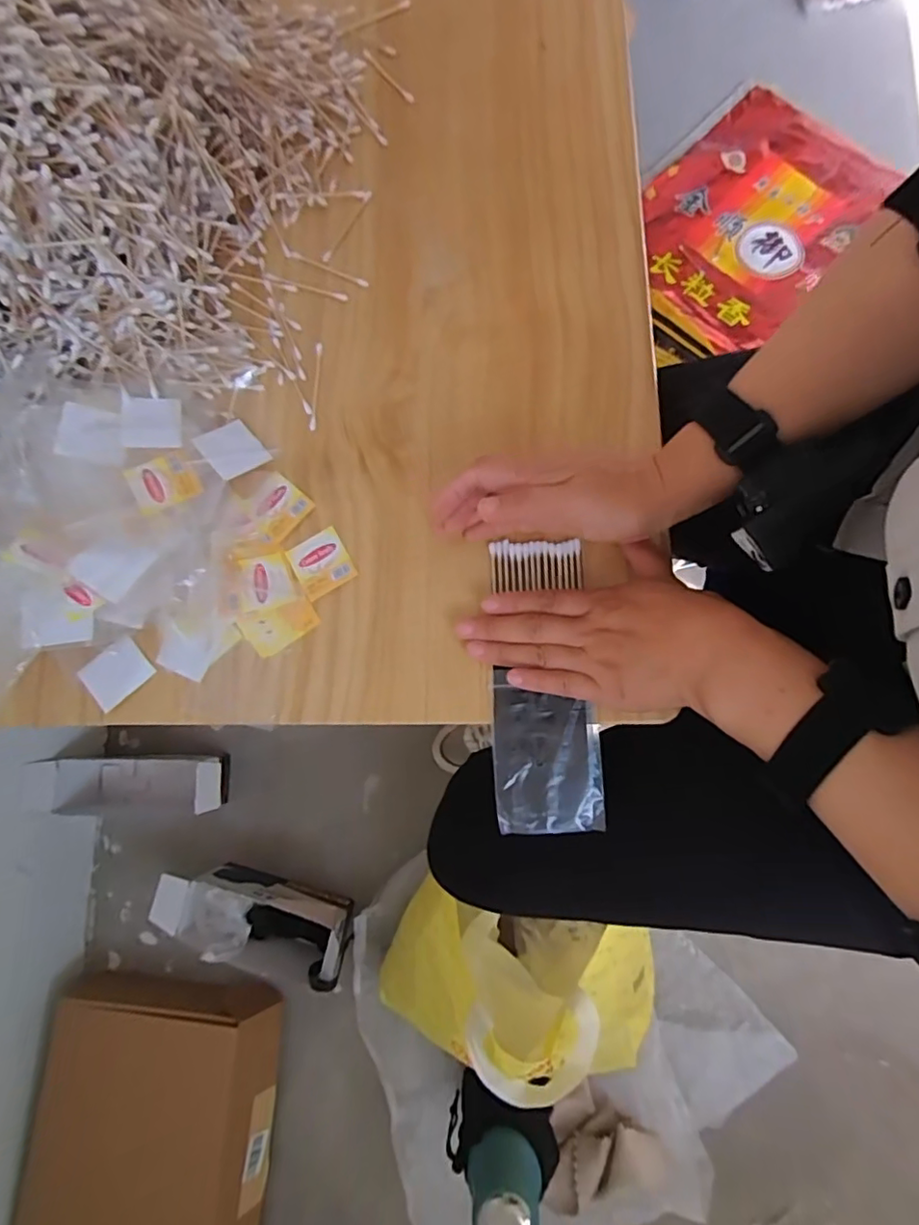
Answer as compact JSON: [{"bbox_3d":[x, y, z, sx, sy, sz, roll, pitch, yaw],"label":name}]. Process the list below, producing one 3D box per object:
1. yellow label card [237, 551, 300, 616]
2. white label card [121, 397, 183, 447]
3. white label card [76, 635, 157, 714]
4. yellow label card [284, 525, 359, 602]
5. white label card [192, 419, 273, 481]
[{"bbox_3d":[-0.137,-0.023,0.392,0.039,0.004,0.040,-15,78,3],"label":"yellow label card"},{"bbox_3d":[-0.224,-0.139,0.406,0.039,0.005,0.044,-9,69,-19],"label":"white label card"},{"bbox_3d":[-0.243,0.042,0.393,0.044,0.004,0.038,-41,78,-2],"label":"white label card"},{"bbox_3d":[-0.097,-0.035,0.393,0.039,0.004,0.043,-30,74,1],"label":"yellow label card"},{"bbox_3d":[-0.167,-0.121,0.408,0.039,0.006,0.045,-35,75,-24],"label":"white label card"}]

